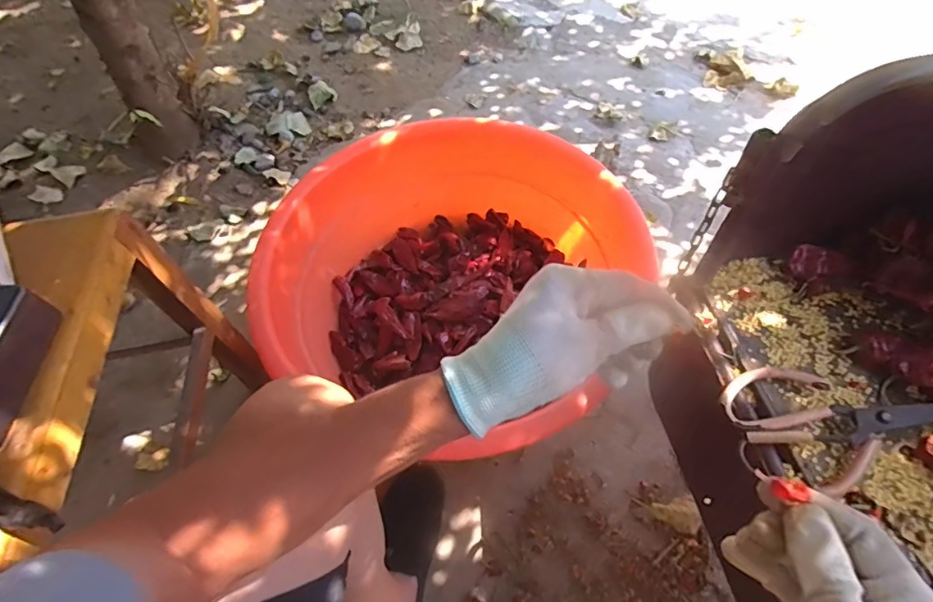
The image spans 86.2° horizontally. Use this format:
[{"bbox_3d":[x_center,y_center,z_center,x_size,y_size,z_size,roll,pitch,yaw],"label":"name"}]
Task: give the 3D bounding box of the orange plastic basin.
[{"bbox_3d":[-0.019,-0.044,0.834,0.549,0.208,0.541,-2,58,3],"label":"orange plastic basin"}]

